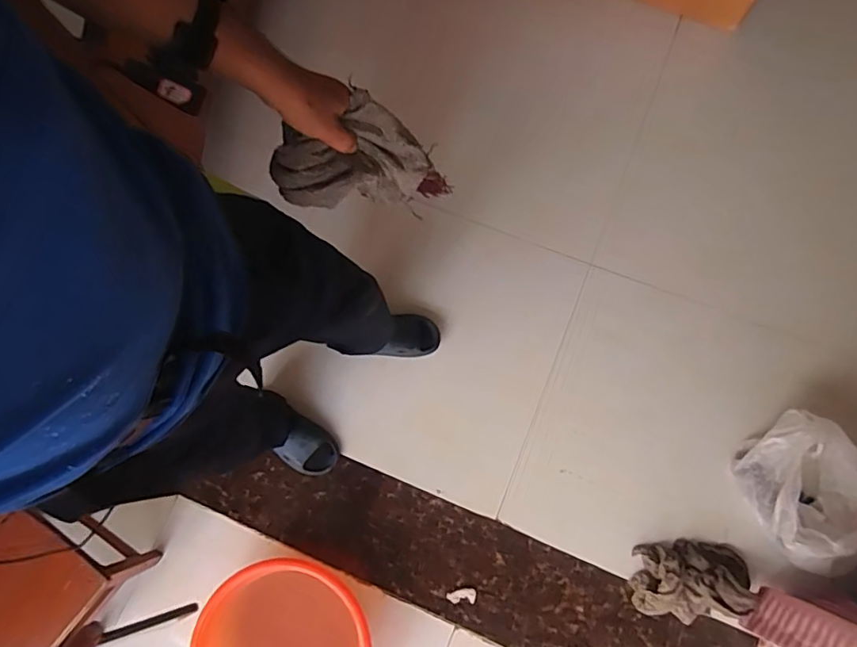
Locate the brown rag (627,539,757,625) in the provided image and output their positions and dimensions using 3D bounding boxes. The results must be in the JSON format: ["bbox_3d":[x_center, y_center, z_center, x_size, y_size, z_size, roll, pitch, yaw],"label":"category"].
[{"bbox_3d":[0.636,0.623,1.299,0.268,0.065,0.177,-1,77,3],"label":"brown rag"}]

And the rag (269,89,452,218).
[{"bbox_3d":[-0.091,-0.211,0.661,0.191,0.138,0.080,-4,30,-29],"label":"rag"}]

